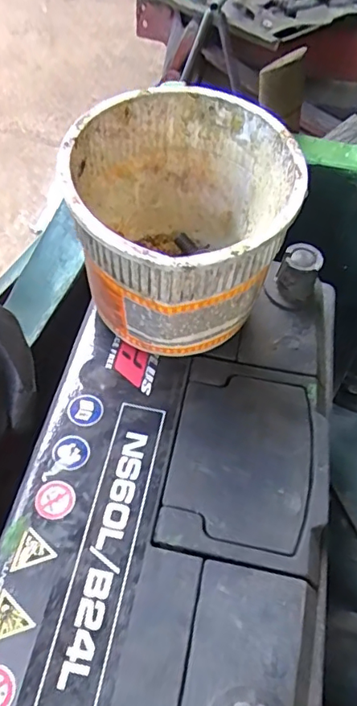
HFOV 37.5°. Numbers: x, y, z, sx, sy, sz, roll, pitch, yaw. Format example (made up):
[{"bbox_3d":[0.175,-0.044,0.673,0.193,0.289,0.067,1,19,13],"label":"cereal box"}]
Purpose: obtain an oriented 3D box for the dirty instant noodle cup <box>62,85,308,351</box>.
[{"bbox_3d":[0.001,-0.044,0.221,0.082,0.087,0.095,17,54,13],"label":"dirty instant noodle cup"}]

